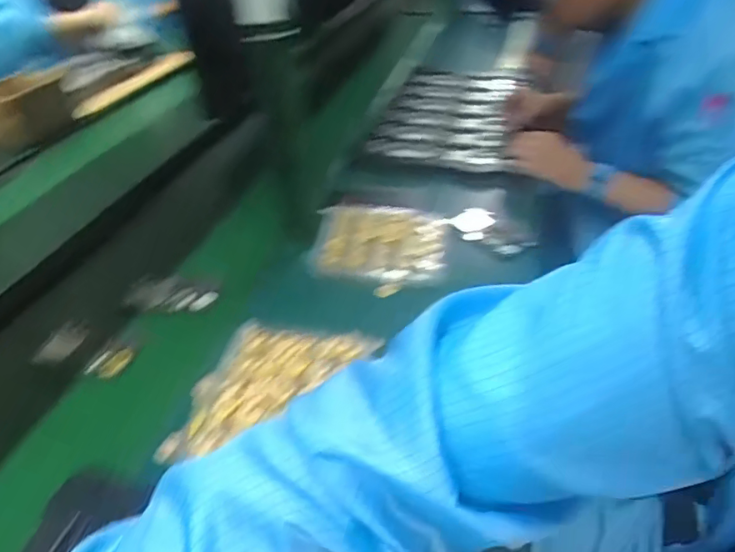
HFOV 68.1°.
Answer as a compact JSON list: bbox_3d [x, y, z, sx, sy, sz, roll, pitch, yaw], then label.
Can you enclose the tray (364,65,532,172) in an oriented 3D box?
[{"bbox_3d":[0.183,-0.352,1.176,0.299,0.043,0.542,7,38,15],"label":"tray"}]

